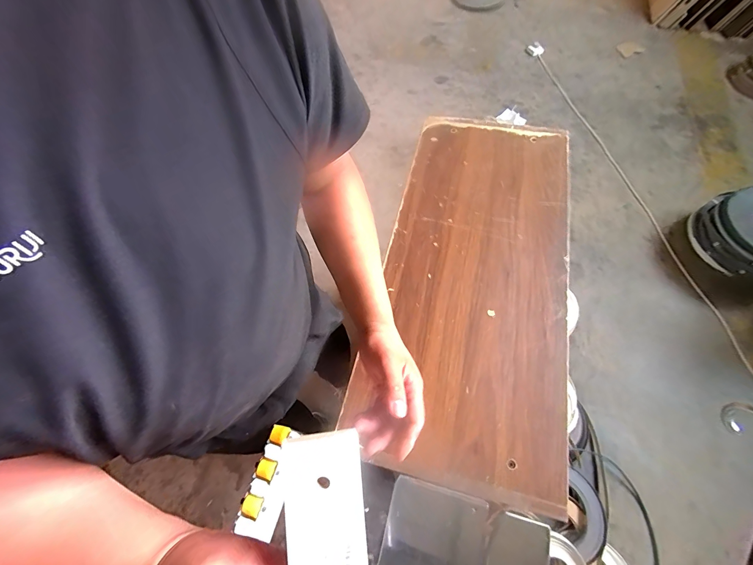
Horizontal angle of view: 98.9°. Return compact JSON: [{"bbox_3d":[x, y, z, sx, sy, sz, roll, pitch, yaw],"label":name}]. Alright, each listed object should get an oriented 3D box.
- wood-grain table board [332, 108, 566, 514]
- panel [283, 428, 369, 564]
[{"bbox_3d":[0.193,-0.050,0.640,0.335,0.019,0.781,12,64,9],"label":"wood-grain table board"},{"bbox_3d":[-0.037,0.218,0.247,0.059,0.012,0.190,-5,83,0],"label":"panel"}]

